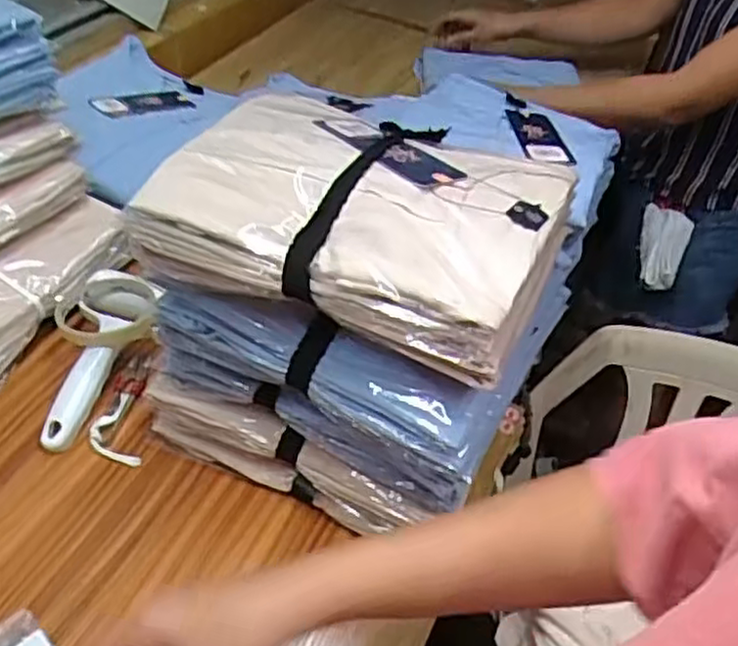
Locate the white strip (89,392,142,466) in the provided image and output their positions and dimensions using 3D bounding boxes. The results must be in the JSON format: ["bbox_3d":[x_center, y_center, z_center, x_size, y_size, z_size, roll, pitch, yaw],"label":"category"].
[{"bbox_3d":[-0.215,0.090,0.613,0.038,0.009,0.074,-9,47,-16],"label":"white strip"}]

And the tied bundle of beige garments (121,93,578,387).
[{"bbox_3d":[-0.004,-0.082,0.499,0.250,0.054,0.189,20,45,13],"label":"tied bundle of beige garments"}]

